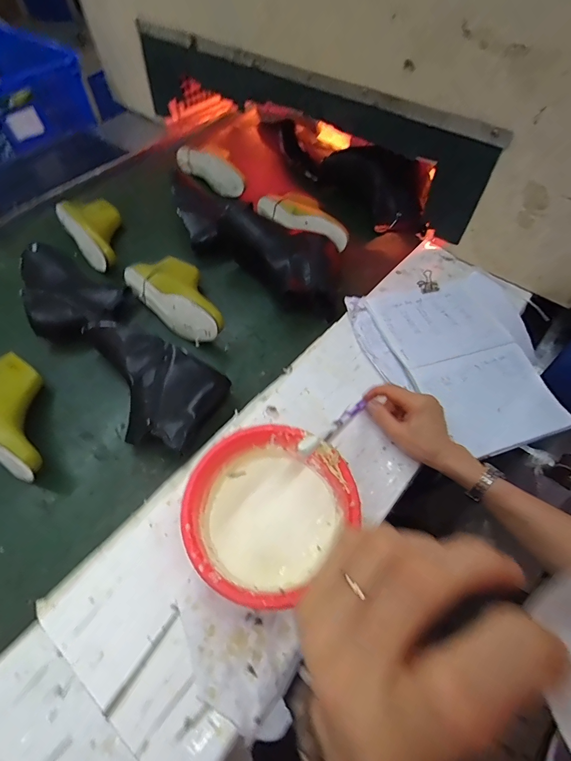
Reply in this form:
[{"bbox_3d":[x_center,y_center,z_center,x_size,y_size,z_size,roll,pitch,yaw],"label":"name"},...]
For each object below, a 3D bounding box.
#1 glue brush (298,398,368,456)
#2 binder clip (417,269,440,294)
[{"bbox_3d":[0.062,0.058,0.494,0.016,0.013,0.155,33,32,21],"label":"glue brush"},{"bbox_3d":[0.260,-0.179,0.697,0.030,0.021,0.041,-5,57,-4],"label":"binder clip"}]

